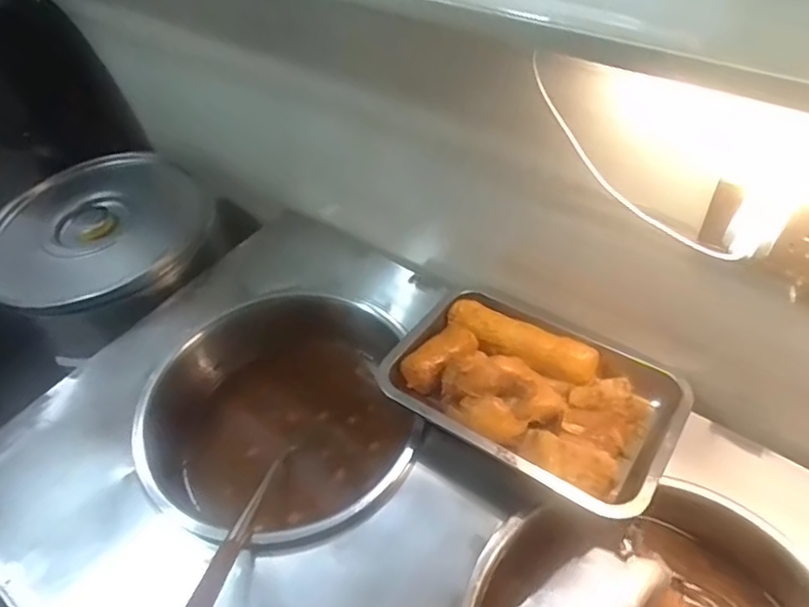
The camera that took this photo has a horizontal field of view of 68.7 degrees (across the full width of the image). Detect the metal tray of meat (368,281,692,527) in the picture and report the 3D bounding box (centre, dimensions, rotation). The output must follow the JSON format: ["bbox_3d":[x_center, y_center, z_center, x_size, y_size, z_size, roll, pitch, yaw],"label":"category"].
[{"bbox_3d":[0.143,0.093,0.670,0.305,0.071,0.202,23,55,23],"label":"metal tray of meat"}]

